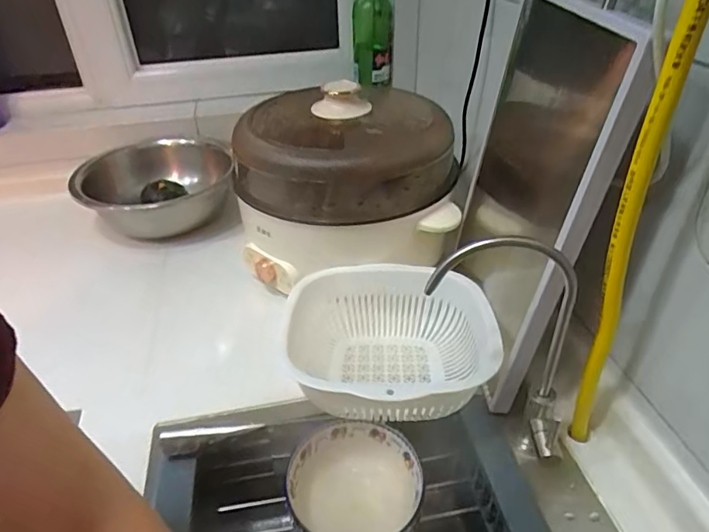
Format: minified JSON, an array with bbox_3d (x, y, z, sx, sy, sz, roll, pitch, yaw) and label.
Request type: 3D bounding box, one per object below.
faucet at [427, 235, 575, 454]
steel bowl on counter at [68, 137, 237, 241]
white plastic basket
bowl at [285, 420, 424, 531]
[{"bbox_3d":[0.149,0.085,0.486,0.131,0.268,0.065,17,41,24],"label":"faucet"},{"bbox_3d":[-0.353,-0.139,0.917,0.253,0.112,0.212,-10,37,-10],"label":"steel bowl on counter"},{"bbox_3d":[0.048,0.093,0.607,0.223,0.117,0.244,2,37,6],"label":"white plastic basket"},{"bbox_3d":[0.000,0.241,0.530,0.129,0.075,0.134,-1,37,1],"label":"bowl"}]

